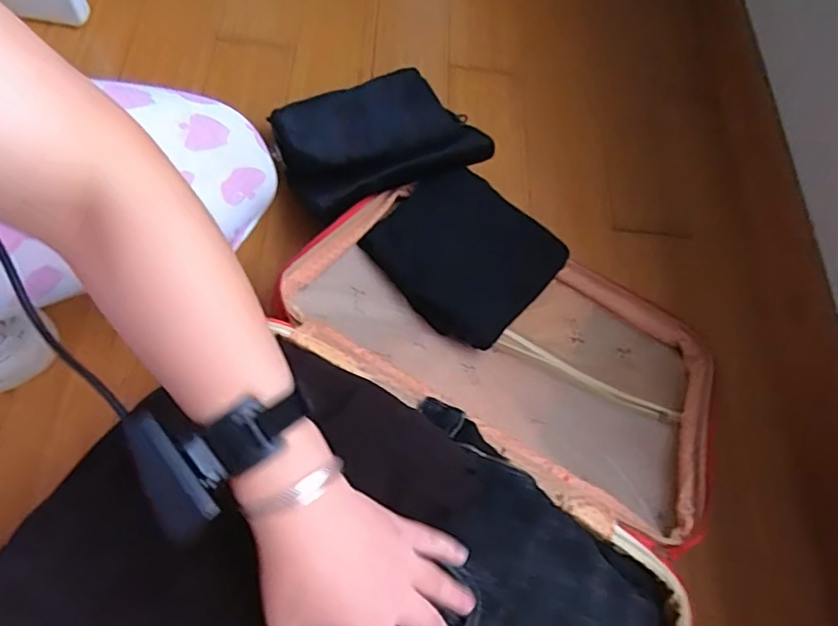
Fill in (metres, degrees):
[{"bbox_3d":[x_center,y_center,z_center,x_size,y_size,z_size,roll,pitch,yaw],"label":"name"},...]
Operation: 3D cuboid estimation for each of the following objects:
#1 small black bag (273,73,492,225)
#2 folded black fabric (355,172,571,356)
[{"bbox_3d":[-0.059,-0.247,0.796,0.274,0.047,0.188,-23,70,-17],"label":"small black bag"},{"bbox_3d":[0.059,-0.080,0.753,0.210,0.054,0.191,42,67,13],"label":"folded black fabric"}]

